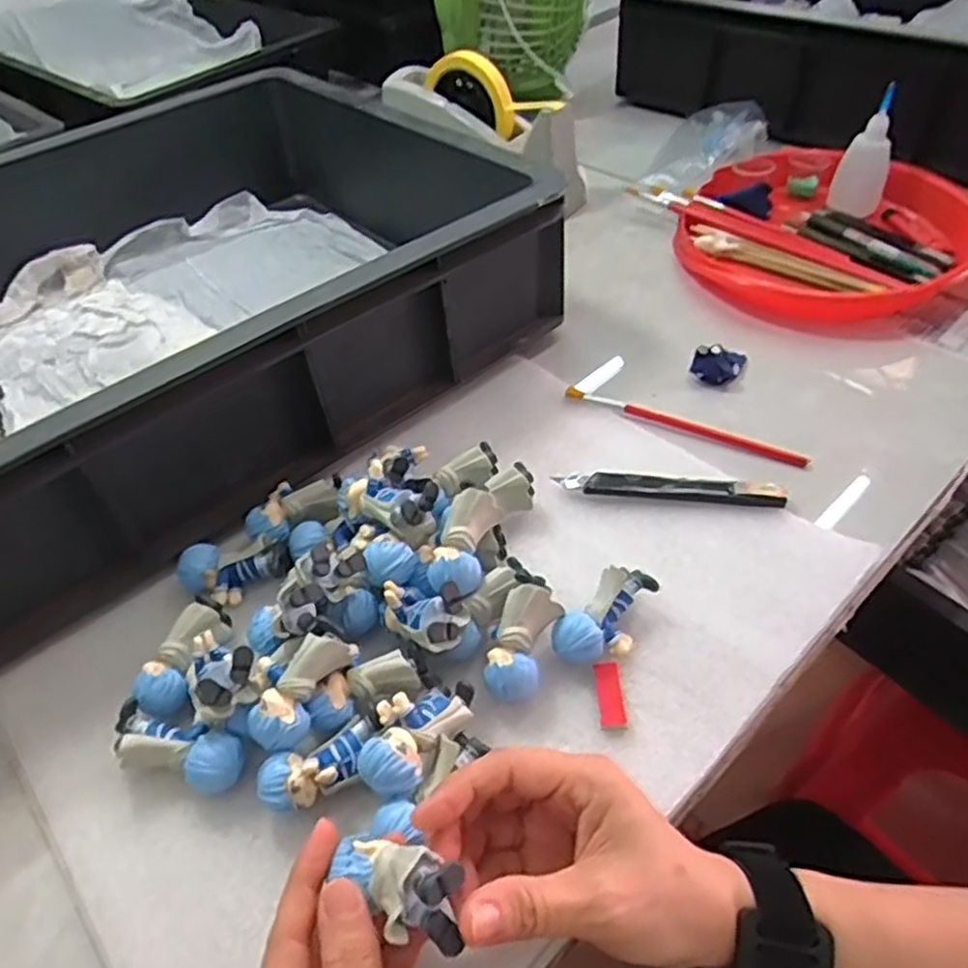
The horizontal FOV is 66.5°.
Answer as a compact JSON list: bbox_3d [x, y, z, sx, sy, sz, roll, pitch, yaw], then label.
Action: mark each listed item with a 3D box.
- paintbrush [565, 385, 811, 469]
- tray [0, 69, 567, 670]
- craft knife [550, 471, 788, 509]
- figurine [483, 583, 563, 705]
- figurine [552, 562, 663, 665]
[{"bbox_3d":[0.136,-0.041,0.510,0.170,0.009,0.008,21,52,22],"label":"paintbrush"},{"bbox_3d":[-0.284,-0.116,0.537,0.571,0.129,0.408,-36,53,-25],"label":"tray"},{"bbox_3d":[0.116,0.002,0.464,0.137,0.013,0.021,6,48,10],"label":"craft knife"},{"bbox_3d":[0.017,0.080,0.372,0.031,0.020,0.058,12,67,17],"label":"figurine"},{"bbox_3d":[0.065,0.074,0.390,0.032,0.027,0.064,35,58,31],"label":"figurine"}]

